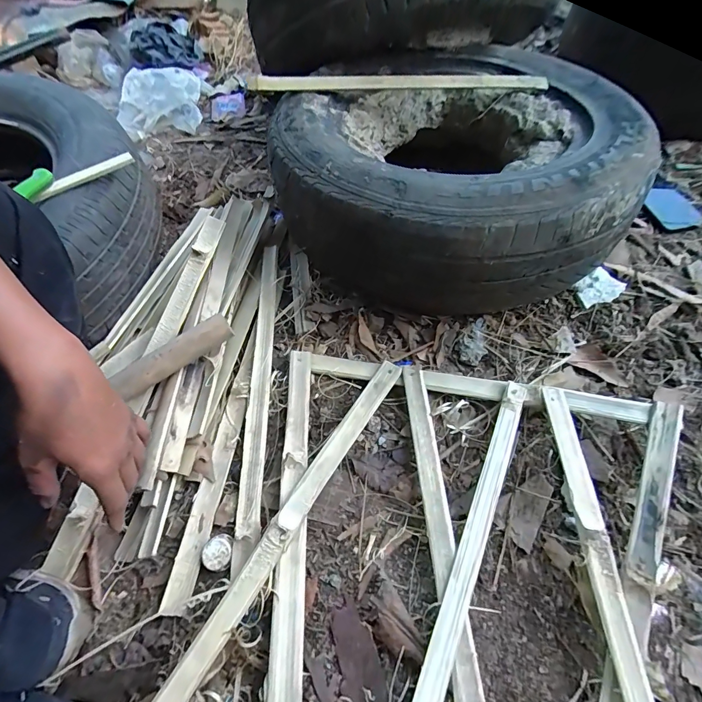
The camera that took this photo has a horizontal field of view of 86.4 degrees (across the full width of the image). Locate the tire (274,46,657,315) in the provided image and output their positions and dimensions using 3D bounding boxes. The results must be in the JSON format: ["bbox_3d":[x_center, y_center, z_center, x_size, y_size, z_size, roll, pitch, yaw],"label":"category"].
[{"bbox_3d":[0.184,-0.312,0.623,0.498,0.190,0.556,35,67,19],"label":"tire"}]

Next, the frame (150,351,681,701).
[{"bbox_3d":[0.088,0.238,0.396,0.469,0.052,0.493,13,61,8],"label":"frame"}]

